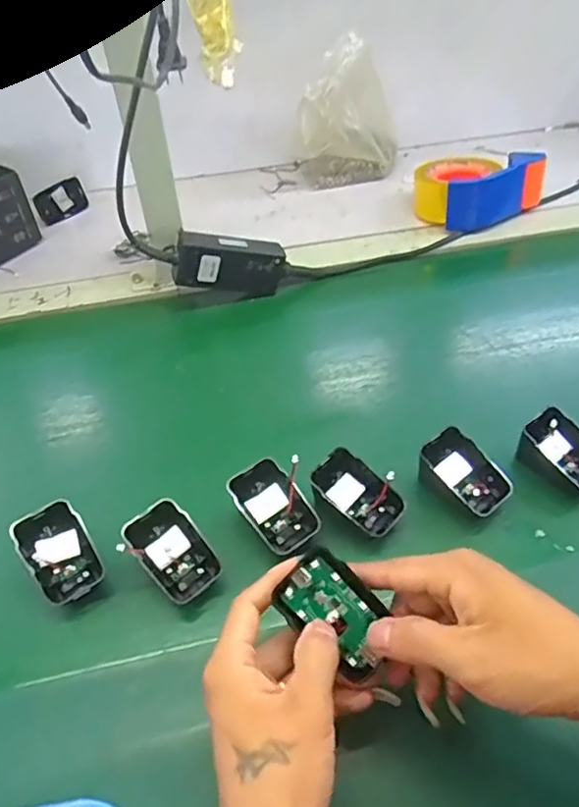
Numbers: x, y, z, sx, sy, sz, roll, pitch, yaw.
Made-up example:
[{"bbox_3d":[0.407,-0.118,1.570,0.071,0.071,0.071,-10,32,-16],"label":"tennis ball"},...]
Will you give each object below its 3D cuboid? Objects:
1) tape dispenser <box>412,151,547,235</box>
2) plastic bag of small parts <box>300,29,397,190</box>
[{"bbox_3d":[0.231,-0.276,0.753,0.140,0.070,0.107,-21,49,-17],"label":"tape dispenser"},{"bbox_3d":[0.078,-0.380,0.794,0.134,0.165,0.086,3,46,6],"label":"plastic bag of small parts"}]

